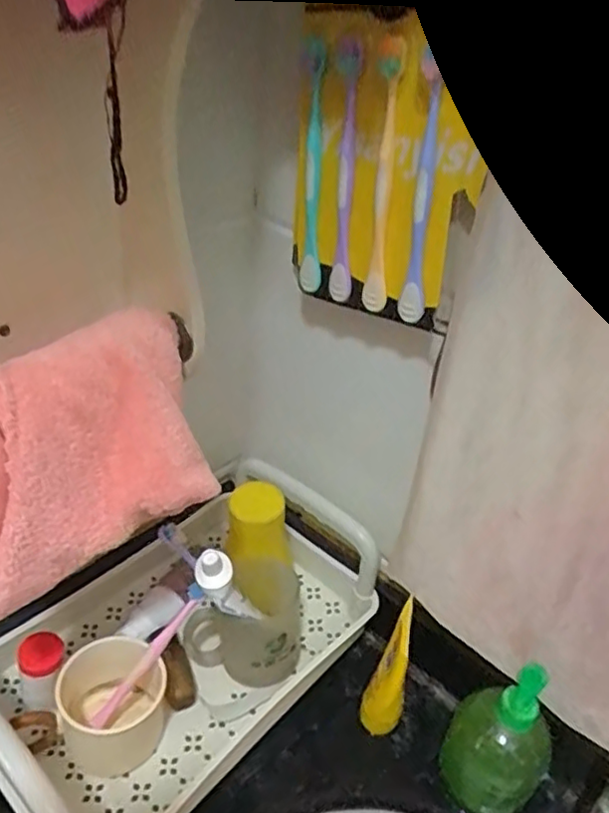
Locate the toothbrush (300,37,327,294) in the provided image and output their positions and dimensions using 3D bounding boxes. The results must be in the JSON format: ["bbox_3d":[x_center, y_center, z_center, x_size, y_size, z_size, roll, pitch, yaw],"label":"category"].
[{"bbox_3d":[0.006,-0.181,0.495,0.015,0.179,0.025,1,36,-9],"label":"toothbrush"}]

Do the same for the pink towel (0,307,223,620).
[{"bbox_3d":[-0.157,0.035,0.411,0.196,0.129,0.099,-19,44,-32],"label":"pink towel"}]

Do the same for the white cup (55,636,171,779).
[{"bbox_3d":[-0.161,0.254,0.538,0.087,0.069,0.083,5,36,-4],"label":"white cup"}]

